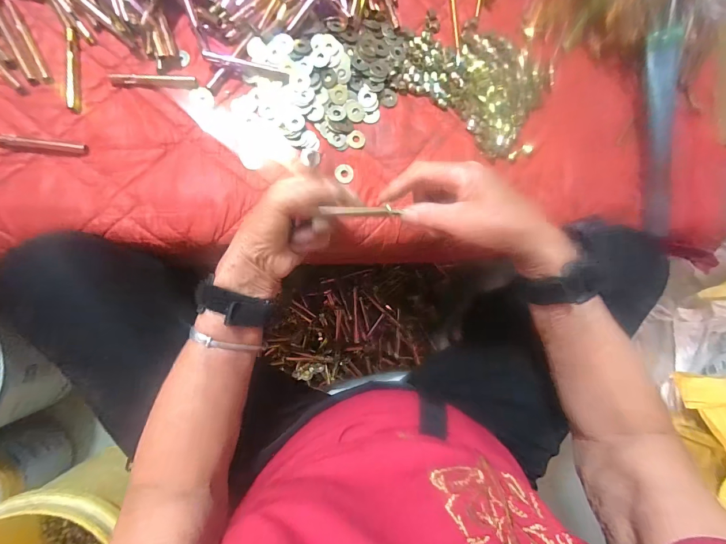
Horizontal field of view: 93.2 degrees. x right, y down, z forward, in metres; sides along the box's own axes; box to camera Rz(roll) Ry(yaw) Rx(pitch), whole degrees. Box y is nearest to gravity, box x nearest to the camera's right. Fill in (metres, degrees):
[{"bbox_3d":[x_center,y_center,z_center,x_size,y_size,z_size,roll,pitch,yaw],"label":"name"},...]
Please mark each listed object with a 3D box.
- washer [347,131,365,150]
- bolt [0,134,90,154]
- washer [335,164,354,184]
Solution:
[{"bbox_3d":[-0.008,-0.156,0.400,0.021,0.004,0.021,1,85,-7],"label":"washer"},{"bbox_3d":[-0.326,-0.129,0.344,0.086,0.016,0.012,0,85,-8],"label":"bolt"},{"bbox_3d":[-0.021,-0.112,0.394,0.022,0.004,0.023,0,90,-17],"label":"washer"}]

